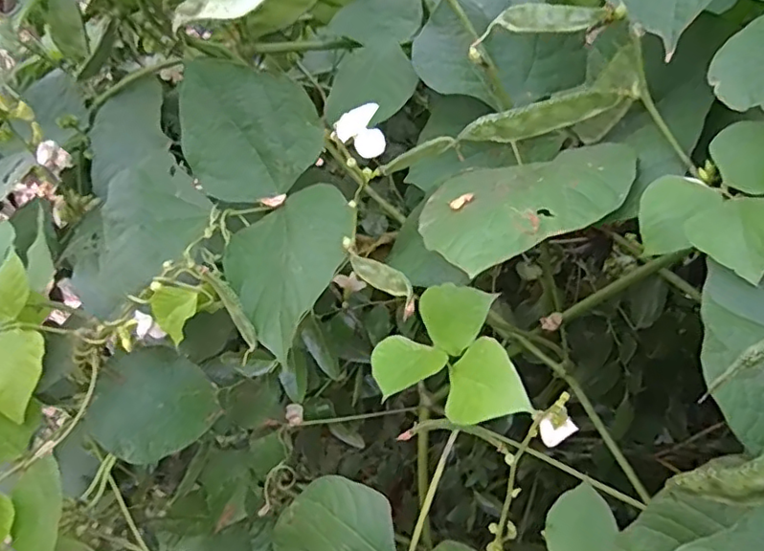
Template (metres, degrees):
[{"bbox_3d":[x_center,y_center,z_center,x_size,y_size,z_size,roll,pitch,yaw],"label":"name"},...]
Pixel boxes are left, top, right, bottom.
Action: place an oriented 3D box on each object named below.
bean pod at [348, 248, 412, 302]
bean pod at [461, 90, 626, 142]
[{"bbox_3d":[0.000,0.000,0.276,0.035,0.009,0.009,29,61,13],"label":"bean pod"},{"bbox_3d":[0.068,-0.067,0.257,0.064,0.017,0.010,-12,59,9],"label":"bean pod"}]

